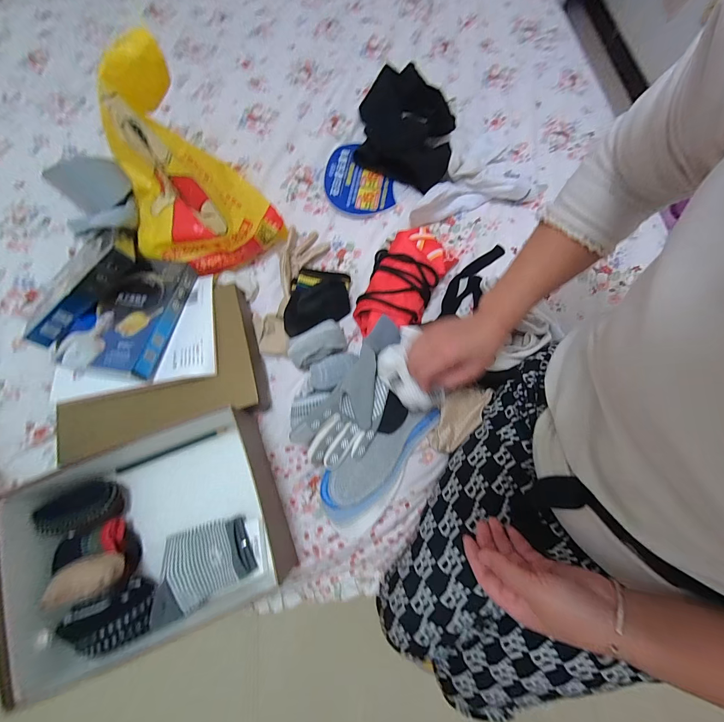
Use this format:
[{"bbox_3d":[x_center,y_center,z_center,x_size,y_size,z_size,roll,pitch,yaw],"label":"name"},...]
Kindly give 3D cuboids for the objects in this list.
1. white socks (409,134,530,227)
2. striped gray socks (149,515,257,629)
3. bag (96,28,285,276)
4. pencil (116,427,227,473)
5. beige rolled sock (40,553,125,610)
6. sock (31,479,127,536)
[{"bbox_3d":[0.177,-0.348,0.585,0.230,0.043,0.164,-14,72,-4],"label":"white socks"},{"bbox_3d":[-0.209,0.264,0.422,0.125,0.022,0.092,-20,73,-6],"label":"striped gray socks"},{"bbox_3d":[-0.267,-0.257,0.460,0.193,0.229,0.183,42,77,13],"label":"bag"},{"bbox_3d":[-0.282,0.132,0.481,0.163,0.006,0.007,-21,72,-6],"label":"pencil"},{"bbox_3d":[-0.334,0.261,0.389,0.072,0.030,0.041,-17,73,-5],"label":"beige rolled sock"},{"bbox_3d":[-0.377,0.198,0.440,0.090,0.051,0.065,-6,72,-1],"label":"sock"}]

